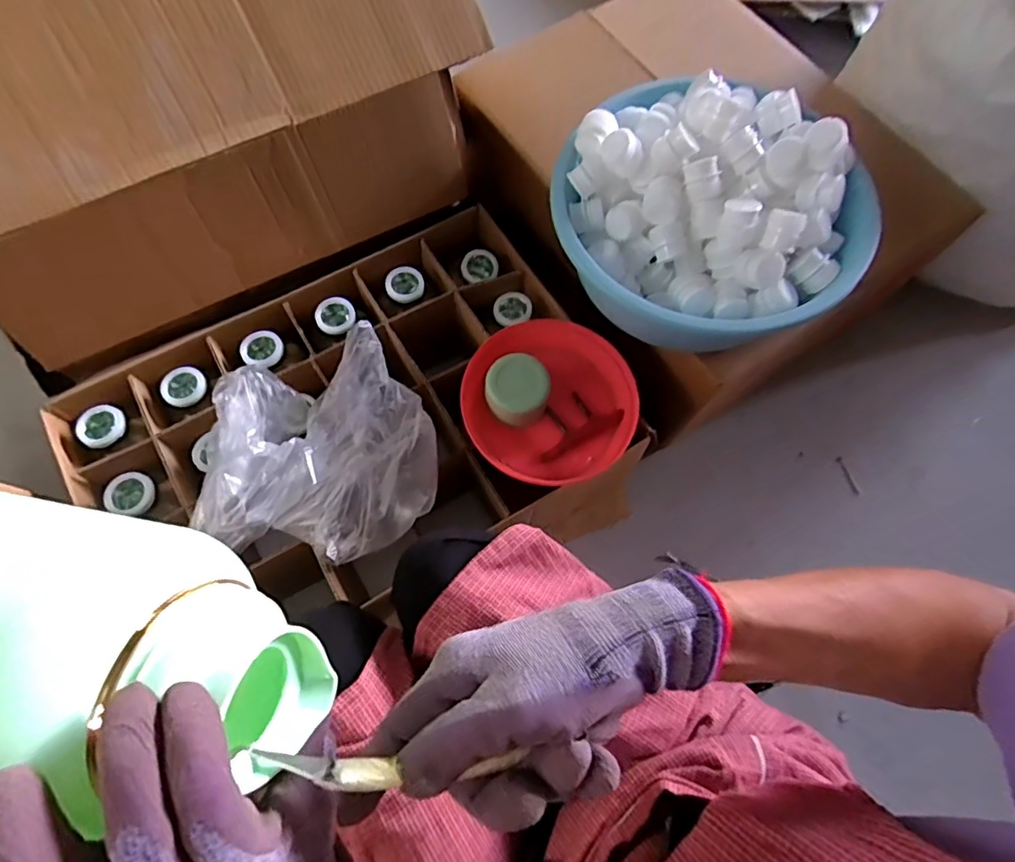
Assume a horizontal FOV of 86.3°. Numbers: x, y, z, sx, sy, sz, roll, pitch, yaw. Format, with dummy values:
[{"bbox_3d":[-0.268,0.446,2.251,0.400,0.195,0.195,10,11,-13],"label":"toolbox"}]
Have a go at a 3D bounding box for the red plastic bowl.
[{"bbox_3d":[0.059,-0.046,0.748,0.244,0.088,0.228,0,70,-1],"label":"red plastic bowl"}]

